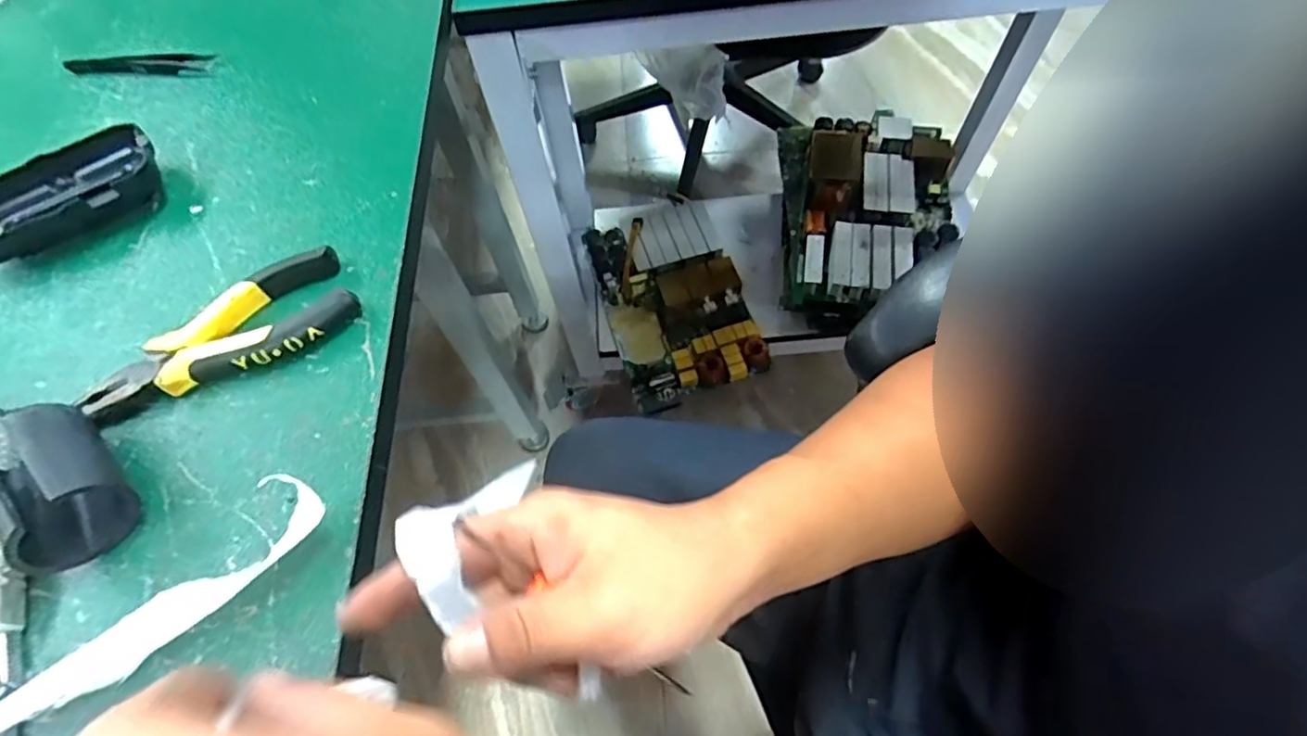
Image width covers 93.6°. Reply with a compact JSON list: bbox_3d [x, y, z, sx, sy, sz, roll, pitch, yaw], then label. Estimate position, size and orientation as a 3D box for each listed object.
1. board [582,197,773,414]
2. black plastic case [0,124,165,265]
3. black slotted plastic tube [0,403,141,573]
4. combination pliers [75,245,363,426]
[{"bbox_3d":[0.026,-0.126,0.994,0.233,0.058,0.377,-18,62,-6],"label":"board"},{"bbox_3d":[-0.343,-0.097,0.358,0.106,0.028,0.050,-31,64,-12],"label":"black plastic case"},{"bbox_3d":[-0.253,0.052,0.262,0.075,0.043,0.045,36,70,20],"label":"black slotted plastic tube"},{"bbox_3d":[-0.218,-0.017,0.311,0.128,0.018,0.054,-27,63,-11],"label":"combination pliers"}]

